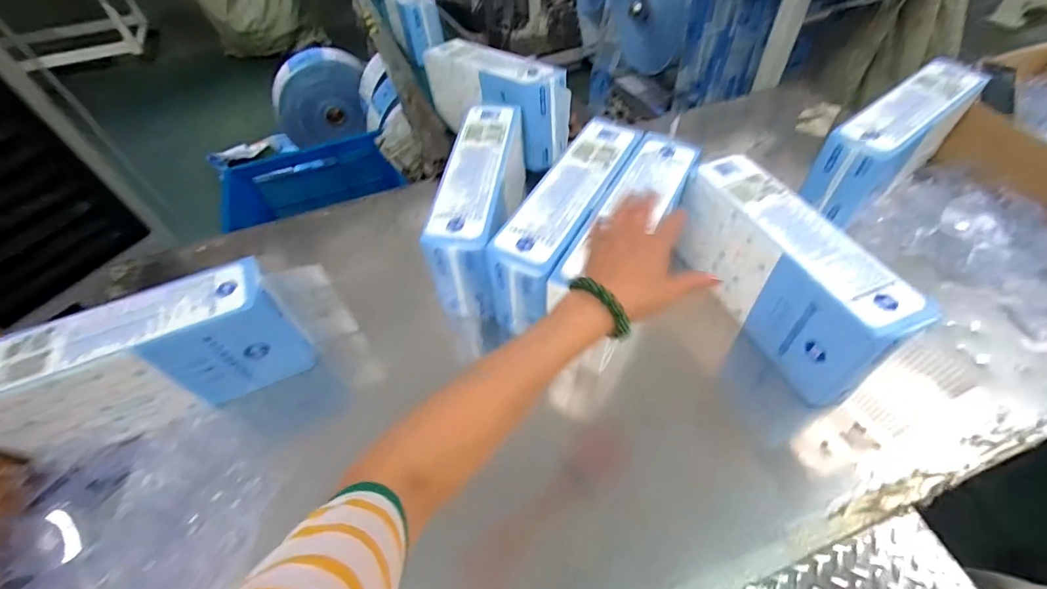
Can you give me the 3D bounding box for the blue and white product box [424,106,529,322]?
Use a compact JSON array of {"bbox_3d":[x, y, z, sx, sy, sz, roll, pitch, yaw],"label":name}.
[{"bbox_3d":[-0.064,-0.142,0.706,0.092,0.144,0.330,4,52,6],"label":"blue and white product box"}]

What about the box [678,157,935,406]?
[{"bbox_3d":[0.339,-0.028,0.601,0.083,0.162,0.315,-19,54,-12],"label":"box"}]

